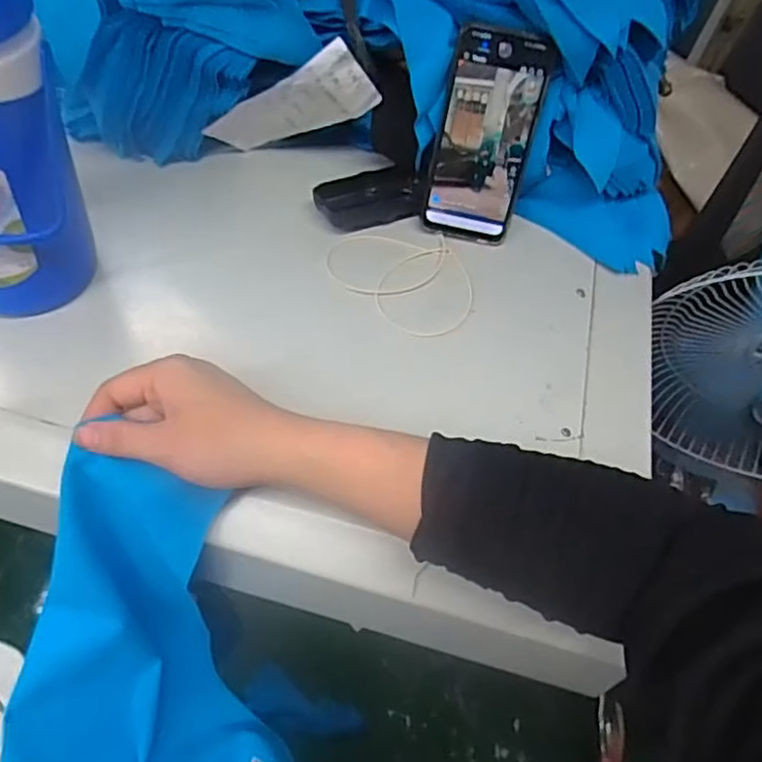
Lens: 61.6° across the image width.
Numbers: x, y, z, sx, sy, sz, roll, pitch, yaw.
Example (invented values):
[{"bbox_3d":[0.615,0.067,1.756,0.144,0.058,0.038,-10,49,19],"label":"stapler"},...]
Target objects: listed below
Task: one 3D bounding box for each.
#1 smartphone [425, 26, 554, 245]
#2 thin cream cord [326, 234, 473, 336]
[{"bbox_3d":[0.085,-0.197,0.527,0.078,0.164,0.006,14,31,4],"label":"smartphone"},{"bbox_3d":[0.017,-0.081,0.527,0.116,0.004,0.116,-5,54,-10],"label":"thin cream cord"}]

